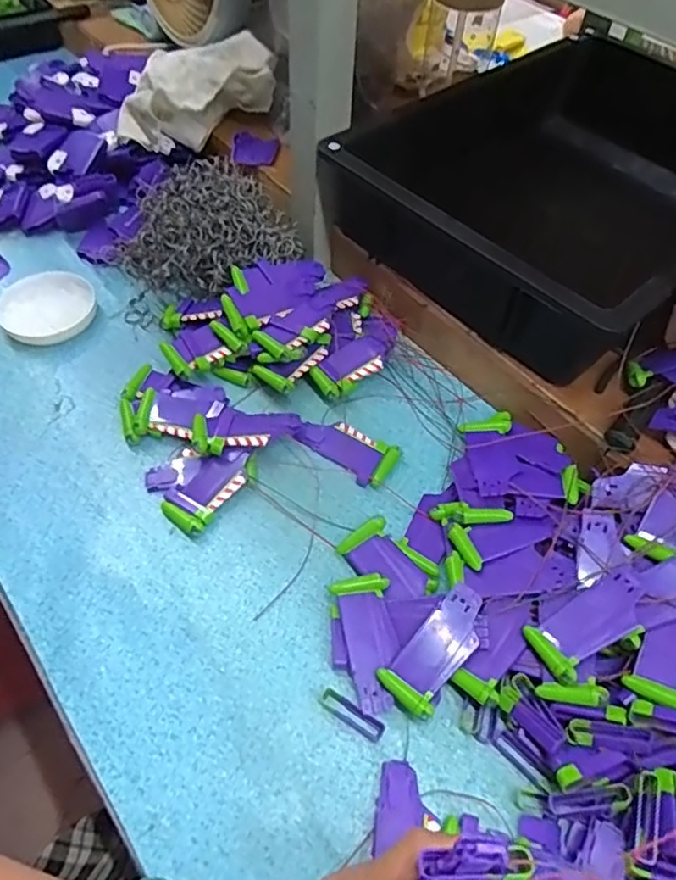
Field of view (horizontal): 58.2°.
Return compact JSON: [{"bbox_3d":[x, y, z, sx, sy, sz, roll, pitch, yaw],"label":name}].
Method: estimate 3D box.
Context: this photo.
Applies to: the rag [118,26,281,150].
[{"bbox_3d":[-0.159,-0.389,0.692,0.189,0.085,0.078,-28,59,-6],"label":"rag"}]

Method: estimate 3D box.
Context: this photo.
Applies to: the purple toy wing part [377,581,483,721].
[{"bbox_3d":[0.069,0.140,0.414,0.039,0.016,0.088,34,59,20],"label":"purple toy wing part"}]

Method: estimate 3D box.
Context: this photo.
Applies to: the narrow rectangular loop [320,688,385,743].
[{"bbox_3d":[0.009,0.181,0.400,0.046,0.011,0.012,29,57,17],"label":"narrow rectangular loop"}]

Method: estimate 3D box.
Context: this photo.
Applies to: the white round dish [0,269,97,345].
[{"bbox_3d":[-0.283,-0.130,0.592,0.086,0.016,0.084,2,54,-2],"label":"white round dish"}]

